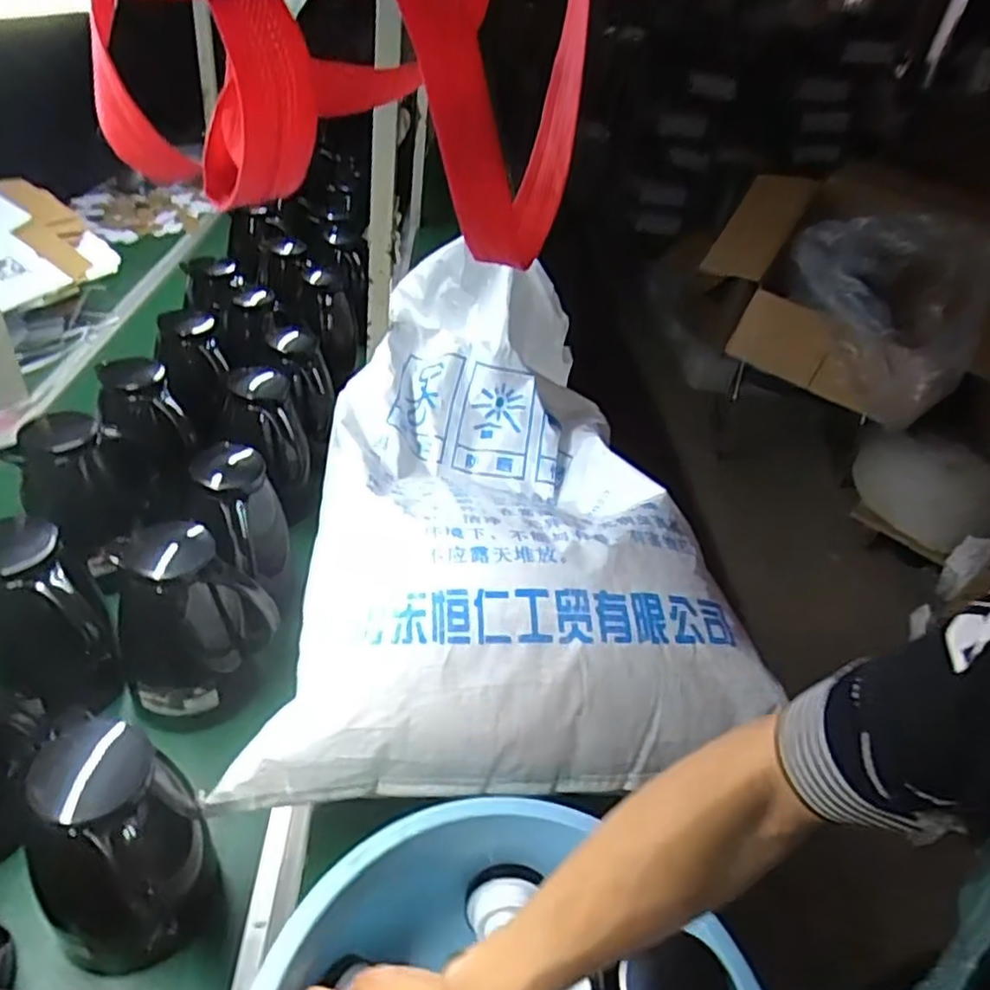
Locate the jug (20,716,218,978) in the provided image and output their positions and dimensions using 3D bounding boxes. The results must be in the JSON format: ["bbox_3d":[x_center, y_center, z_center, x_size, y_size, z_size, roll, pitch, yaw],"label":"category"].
[{"bbox_3d":[-0.294,0.288,0.546,0.128,0.231,0.114,8,40,1],"label":"jug"}]

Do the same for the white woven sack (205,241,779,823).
[{"bbox_3d":[-0.038,-0.046,0.898,0.467,0.160,0.830,-1,41,-9],"label":"white woven sack"}]

